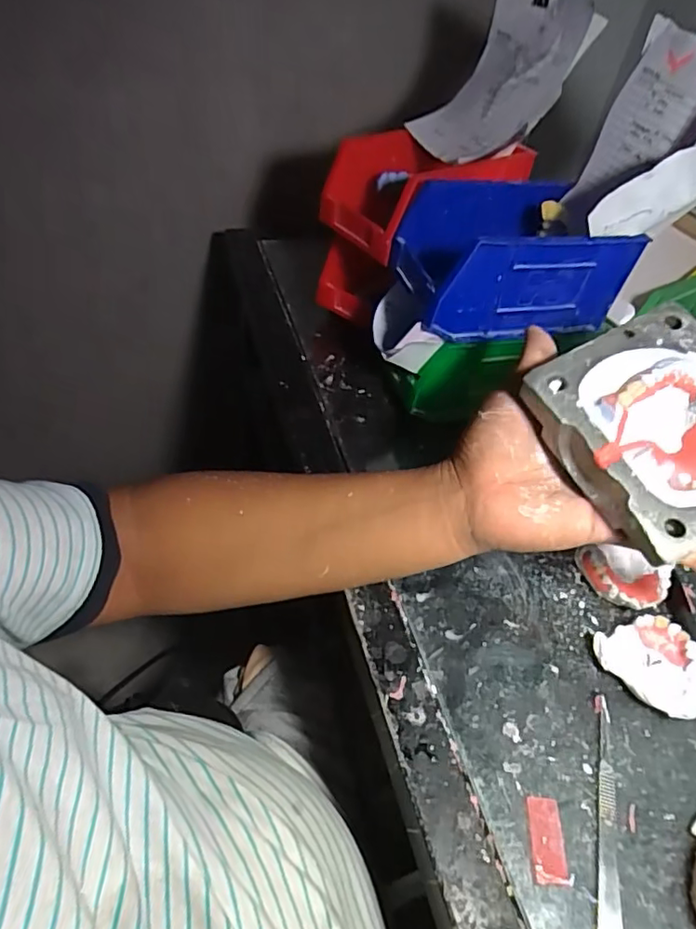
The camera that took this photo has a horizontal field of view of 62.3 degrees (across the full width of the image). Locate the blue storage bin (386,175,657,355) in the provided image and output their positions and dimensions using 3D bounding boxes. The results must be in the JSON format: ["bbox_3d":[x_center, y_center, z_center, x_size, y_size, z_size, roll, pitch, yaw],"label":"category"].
[{"bbox_3d":[0.128,-0.162,0.473,0.165,0.098,0.095,-8,50,-15],"label":"blue storage bin"}]

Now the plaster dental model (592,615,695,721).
[{"bbox_3d":[0.201,0.129,0.377,0.068,0.026,0.053,37,54,25],"label":"plaster dental model"}]

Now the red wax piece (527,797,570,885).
[{"bbox_3d":[0.107,0.201,0.308,0.018,0.004,0.039,6,47,-1],"label":"red wax piece"}]

